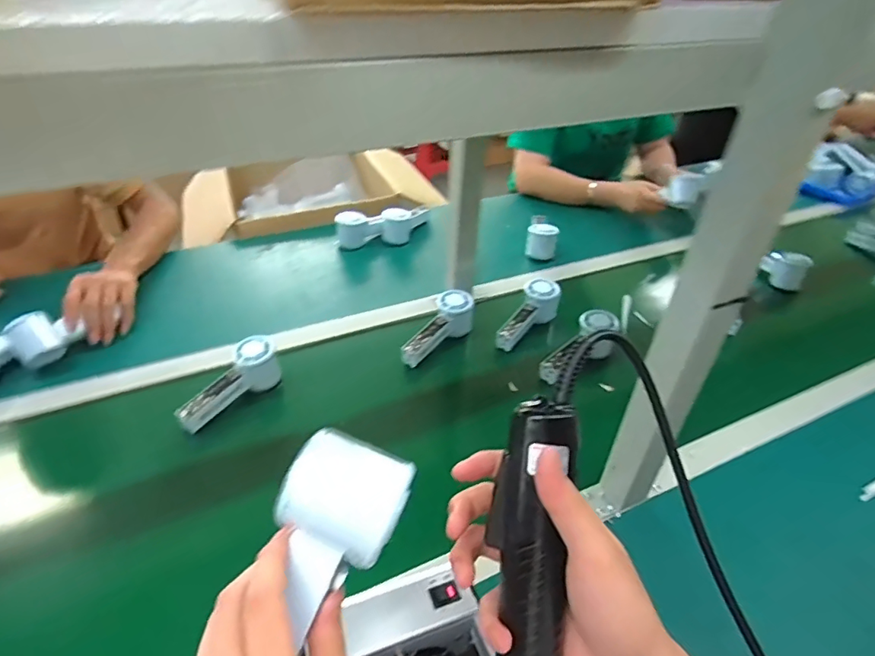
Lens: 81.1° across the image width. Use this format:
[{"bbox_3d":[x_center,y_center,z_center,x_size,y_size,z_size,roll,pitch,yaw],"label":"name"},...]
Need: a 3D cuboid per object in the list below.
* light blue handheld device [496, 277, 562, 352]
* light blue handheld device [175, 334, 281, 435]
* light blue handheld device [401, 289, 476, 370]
[{"bbox_3d":[0.148,-0.023,0.850,0.147,0.075,0.068,-28,47,-33],"label":"light blue handheld device"},{"bbox_3d":[-0.280,0.076,0.703,0.052,0.049,0.165,27,44,28],"label":"light blue handheld device"},{"bbox_3d":[0.002,0.003,0.805,0.070,0.065,0.141,22,42,23],"label":"light blue handheld device"}]

